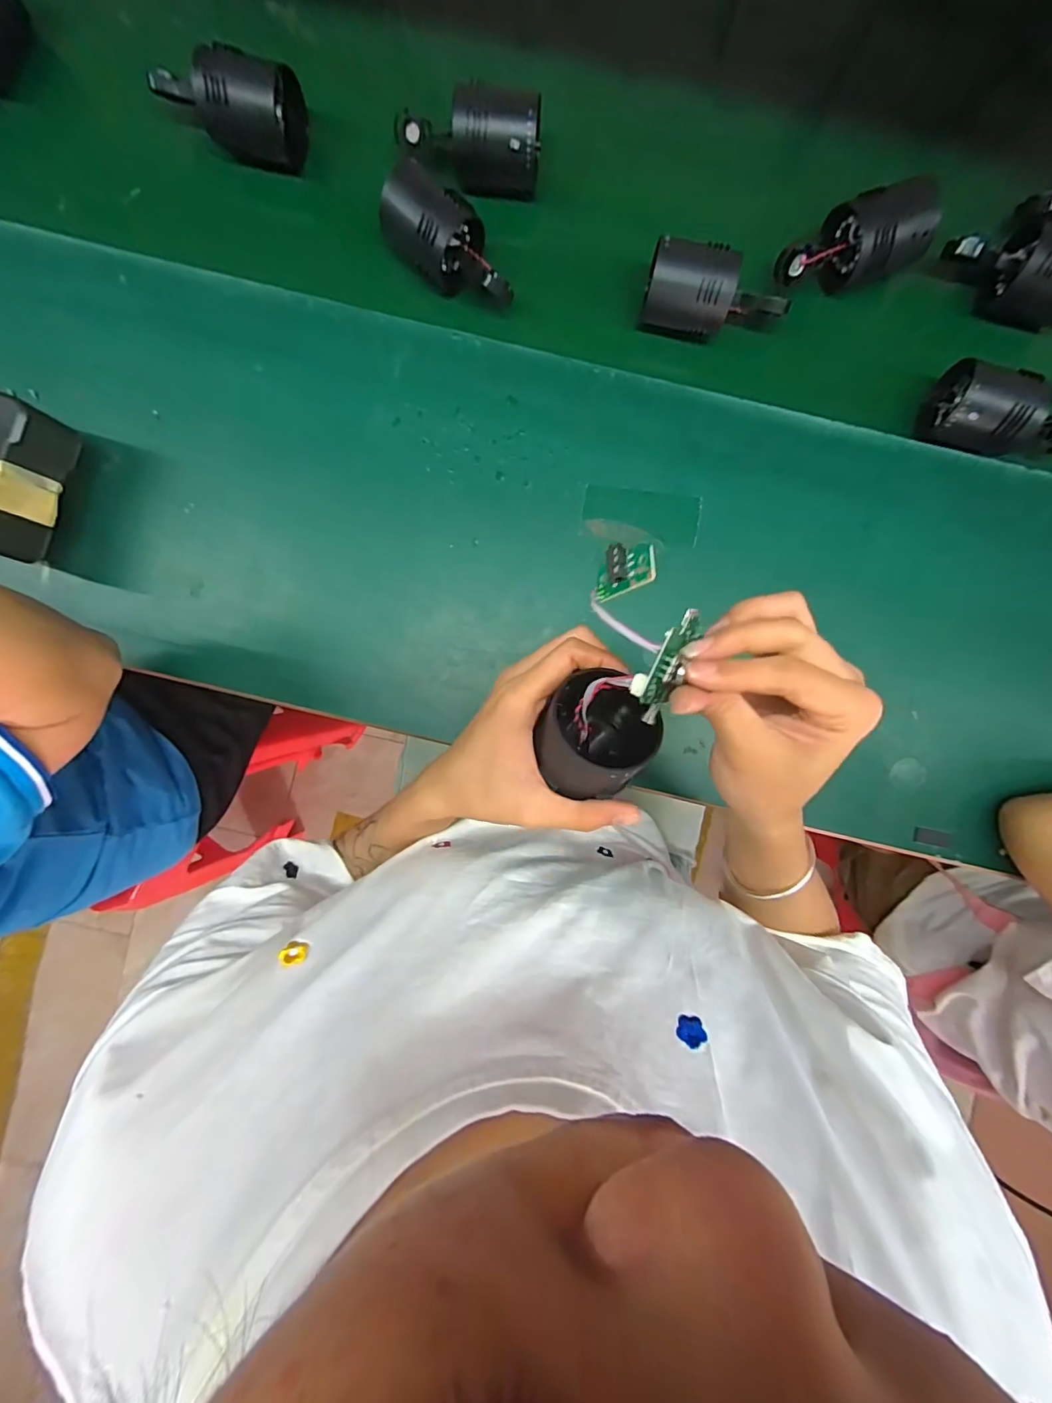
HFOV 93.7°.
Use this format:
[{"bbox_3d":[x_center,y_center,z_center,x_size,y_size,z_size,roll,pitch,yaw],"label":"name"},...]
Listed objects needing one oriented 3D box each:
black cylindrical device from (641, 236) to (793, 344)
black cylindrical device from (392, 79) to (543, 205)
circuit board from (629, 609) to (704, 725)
[{"bbox_3d":[0.152,-0.323,0.395,0.117,0.045,0.051,4,91,0],"label":"black cylindrical device"},{"bbox_3d":[-0.046,-0.450,0.396,0.115,0.052,0.052,4,91,0],"label":"black cylindrical device"},{"bbox_3d":[0.059,-0.016,0.215,0.014,0.022,0.052,35,108,41],"label":"circuit board"}]

